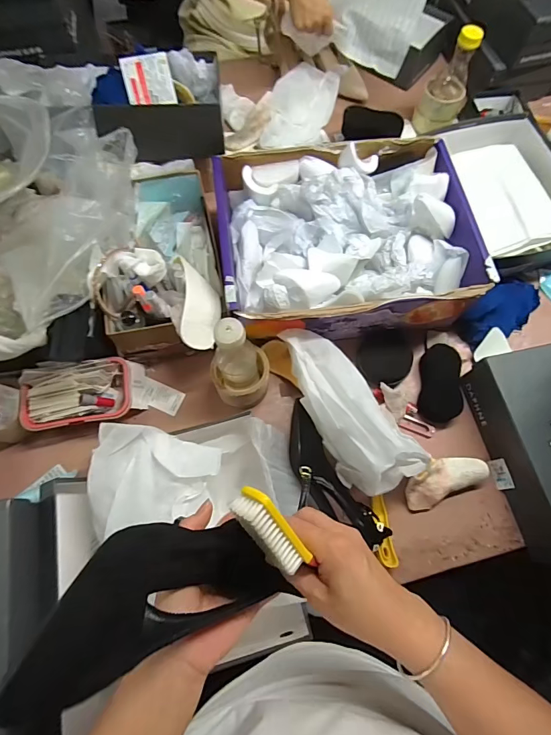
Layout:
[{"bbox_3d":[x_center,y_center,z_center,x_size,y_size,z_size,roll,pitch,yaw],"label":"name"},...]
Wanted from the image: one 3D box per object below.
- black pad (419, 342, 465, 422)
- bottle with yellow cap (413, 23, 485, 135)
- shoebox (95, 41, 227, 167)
[{"bbox_3d":[0.282,0.026,0.663,0.066,0.015,0.131,-6,72,31],"label":"black pad"},{"bbox_3d":[0.357,-0.586,0.795,0.089,0.179,0.079,32,72,10],"label":"bottle with yellow cap"},{"bbox_3d":[-0.194,-0.445,0.662,0.211,0.090,0.170,-5,70,-3],"label":"shoebox"}]

